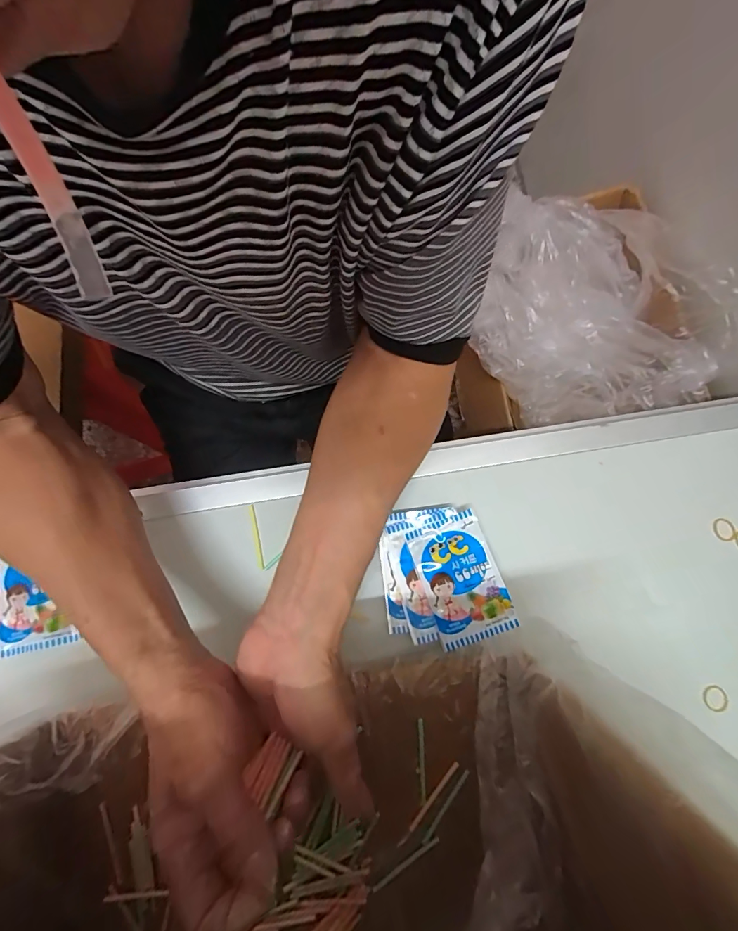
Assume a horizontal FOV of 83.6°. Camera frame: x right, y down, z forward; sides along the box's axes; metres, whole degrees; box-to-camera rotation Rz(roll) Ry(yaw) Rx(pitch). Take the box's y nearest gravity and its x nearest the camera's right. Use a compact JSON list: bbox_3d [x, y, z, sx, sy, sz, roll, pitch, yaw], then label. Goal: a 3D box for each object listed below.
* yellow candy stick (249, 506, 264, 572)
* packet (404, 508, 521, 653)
[{"bbox_3d":[-0.106,0.067,0.386,0.006,0.004,0.060,-13,79,-1],"label":"yellow candy stick"},{"bbox_3d":[0.077,0.097,0.356,0.065,0.010,0.102,-23,70,11],"label":"packet"}]

